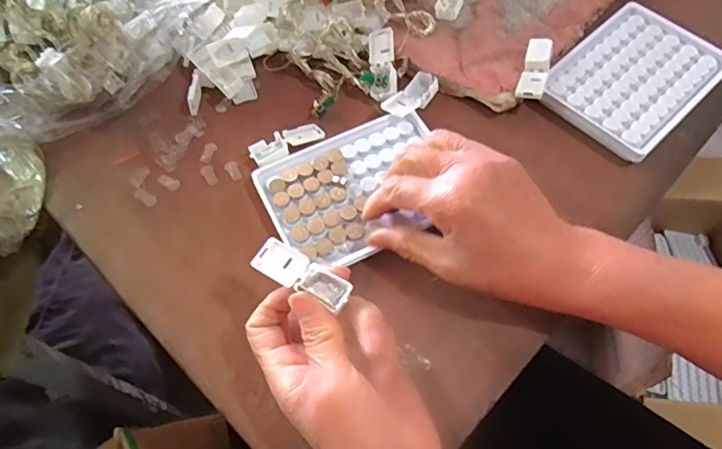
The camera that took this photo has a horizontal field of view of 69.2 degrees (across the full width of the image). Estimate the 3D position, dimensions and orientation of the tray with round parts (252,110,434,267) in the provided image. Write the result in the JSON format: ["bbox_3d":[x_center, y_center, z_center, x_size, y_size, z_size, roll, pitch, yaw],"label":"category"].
[{"bbox_3d":[-0.003,-0.029,0.365,0.126,0.016,0.102,-24,69,-13],"label":"tray with round parts"}]

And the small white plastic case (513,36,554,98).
[{"bbox_3d":[0.131,-0.115,0.396,0.019,0.017,0.054,15,64,9],"label":"small white plastic case"}]

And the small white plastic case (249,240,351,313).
[{"bbox_3d":[-0.031,0.027,0.280,0.056,0.011,0.021,26,66,16],"label":"small white plastic case"}]

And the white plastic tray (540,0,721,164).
[{"bbox_3d":[0.209,-0.114,0.402,0.130,0.015,0.095,-41,69,-17],"label":"white plastic tray"}]

